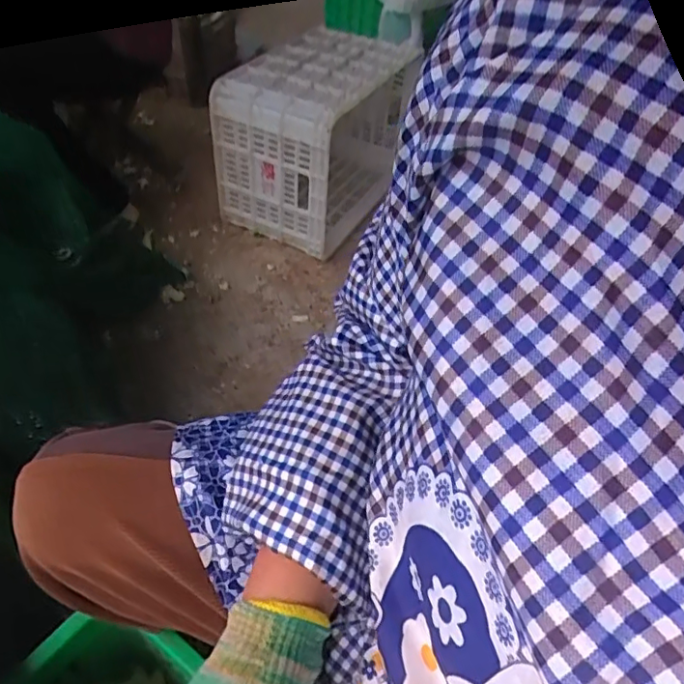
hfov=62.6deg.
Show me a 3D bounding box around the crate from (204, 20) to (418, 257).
[{"bbox_3d":[-0.063,-0.543,1.491,0.365,0.418,0.587,23,47,11],"label":"crate"}]

